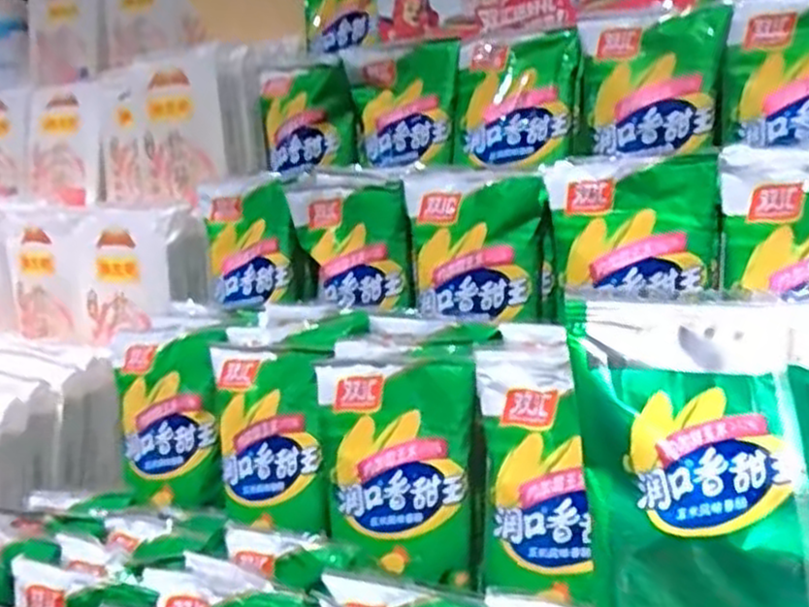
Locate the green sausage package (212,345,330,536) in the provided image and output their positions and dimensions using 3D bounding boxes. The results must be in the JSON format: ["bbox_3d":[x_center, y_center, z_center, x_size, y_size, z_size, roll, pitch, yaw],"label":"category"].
[{"bbox_3d":[-0.094,0.093,0.549,0.104,0.106,0.042,3,18,27],"label":"green sausage package"}]

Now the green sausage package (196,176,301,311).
[{"bbox_3d":[-0.135,-0.045,0.657,0.103,0.108,0.039,4,19,31],"label":"green sausage package"}]

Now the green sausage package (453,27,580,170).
[{"bbox_3d":[0.088,-0.165,0.628,0.101,0.097,0.038,-1,17,15],"label":"green sausage package"}]

